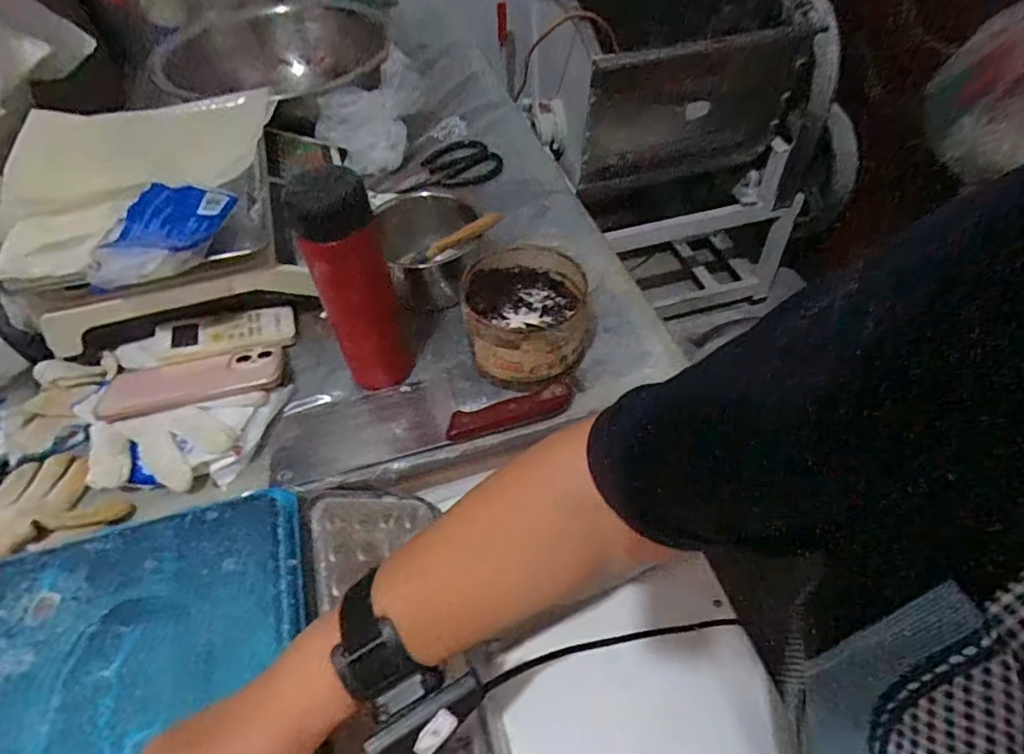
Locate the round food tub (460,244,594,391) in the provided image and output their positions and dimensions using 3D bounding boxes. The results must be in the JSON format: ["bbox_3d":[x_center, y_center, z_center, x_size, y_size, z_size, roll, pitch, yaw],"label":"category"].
[{"bbox_3d":[0.014,-0.062,0.565,0.119,0.083,0.130,1,55,-1],"label":"round food tub"}]

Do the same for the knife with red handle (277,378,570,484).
[{"bbox_3d":[-0.088,0.030,0.540,0.277,0.030,0.086,-13,52,-7],"label":"knife with red handle"}]

